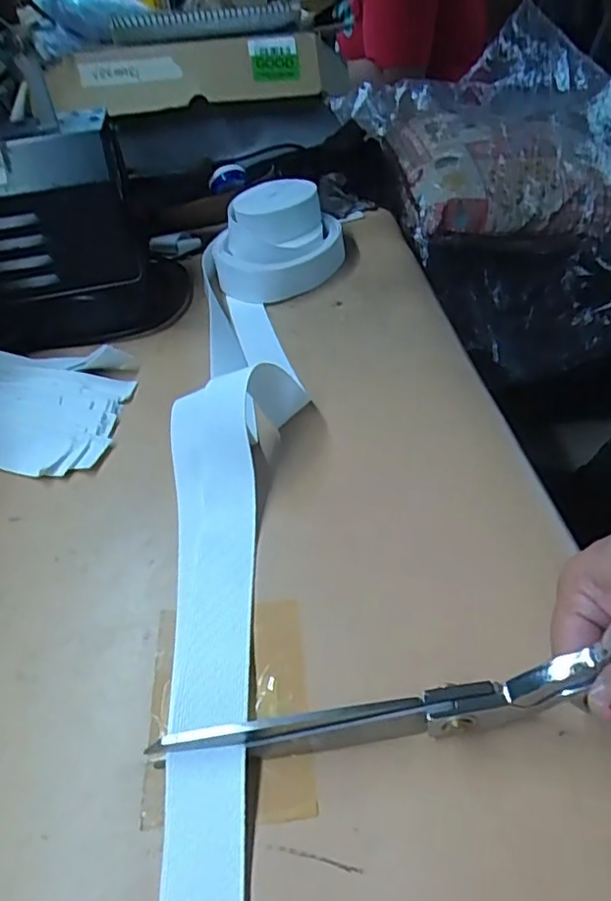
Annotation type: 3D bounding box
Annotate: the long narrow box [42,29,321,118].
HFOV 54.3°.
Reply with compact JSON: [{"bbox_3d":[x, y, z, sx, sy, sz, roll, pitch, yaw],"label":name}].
[{"bbox_3d":[-0.132,-0.387,0.616,0.293,0.051,0.061,-4,43,4],"label":"long narrow box"}]

